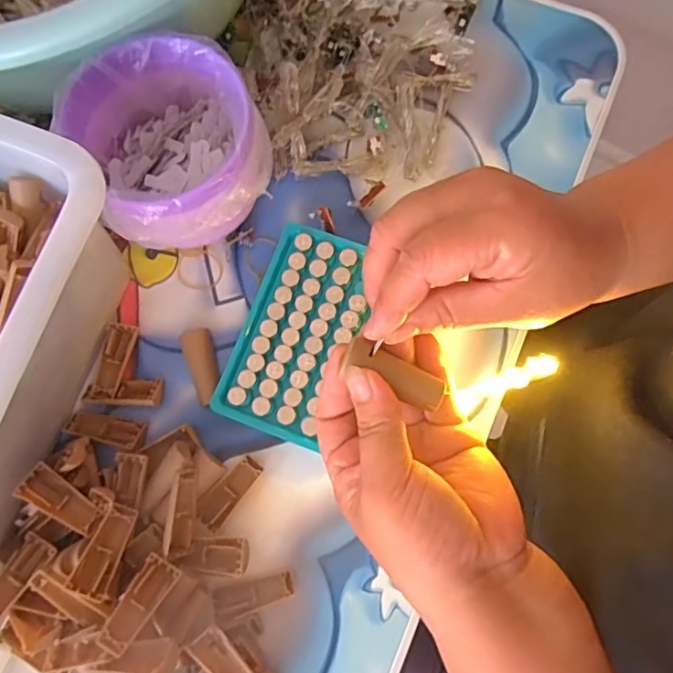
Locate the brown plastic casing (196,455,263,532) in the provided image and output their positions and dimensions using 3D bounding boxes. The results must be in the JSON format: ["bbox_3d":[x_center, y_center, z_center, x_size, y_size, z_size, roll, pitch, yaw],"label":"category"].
[{"bbox_3d":[-0.066,0.096,0.345,0.017,0.004,0.047,36,82,8],"label":"brown plastic casing"}]

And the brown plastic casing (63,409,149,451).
[{"bbox_3d":[-0.147,0.059,0.356,0.050,0.014,0.019,11,79,4],"label":"brown plastic casing"}]

